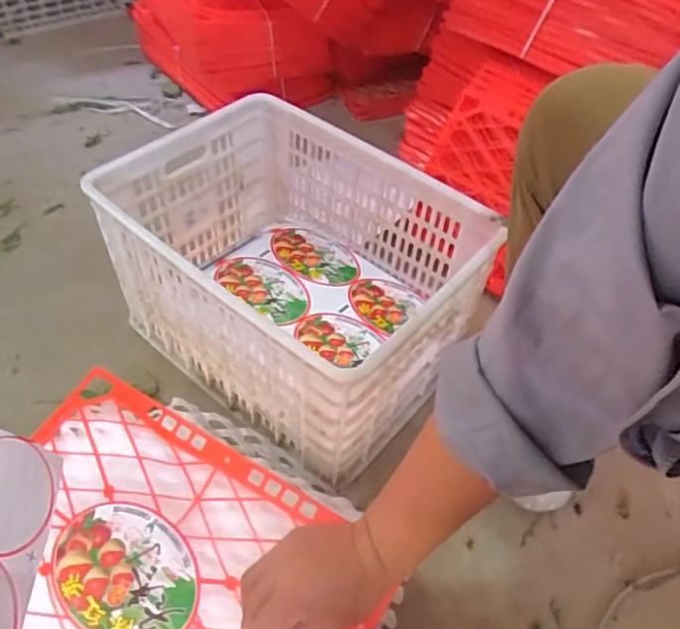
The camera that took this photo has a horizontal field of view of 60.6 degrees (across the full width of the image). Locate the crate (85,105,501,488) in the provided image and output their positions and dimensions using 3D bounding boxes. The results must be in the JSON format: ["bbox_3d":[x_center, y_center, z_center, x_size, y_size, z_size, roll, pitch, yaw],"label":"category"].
[{"bbox_3d":[-0.055,-0.065,0.831,0.447,0.267,0.364,36,56,23],"label":"crate"}]

